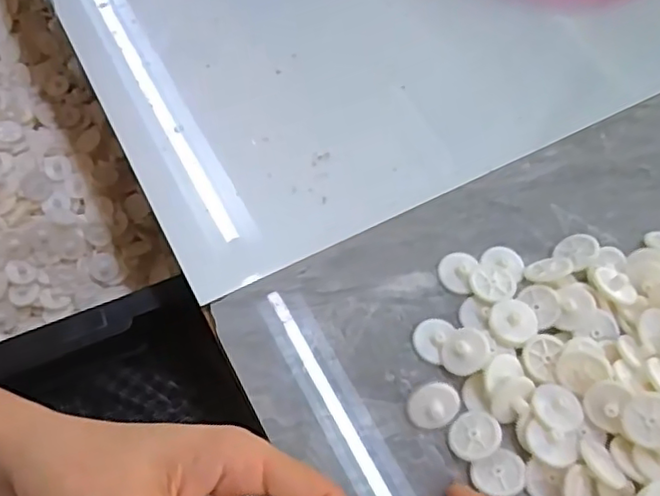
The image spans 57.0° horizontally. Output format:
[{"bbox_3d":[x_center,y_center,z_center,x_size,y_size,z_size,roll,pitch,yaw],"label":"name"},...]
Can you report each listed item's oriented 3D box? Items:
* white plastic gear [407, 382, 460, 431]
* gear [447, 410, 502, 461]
[{"bbox_3d":[0.044,0.067,0.261,0.022,0.007,0.019,-15,95,10],"label":"white plastic gear"},{"bbox_3d":[0.062,0.078,0.257,0.021,0.006,0.019,-22,66,-15],"label":"gear"}]

